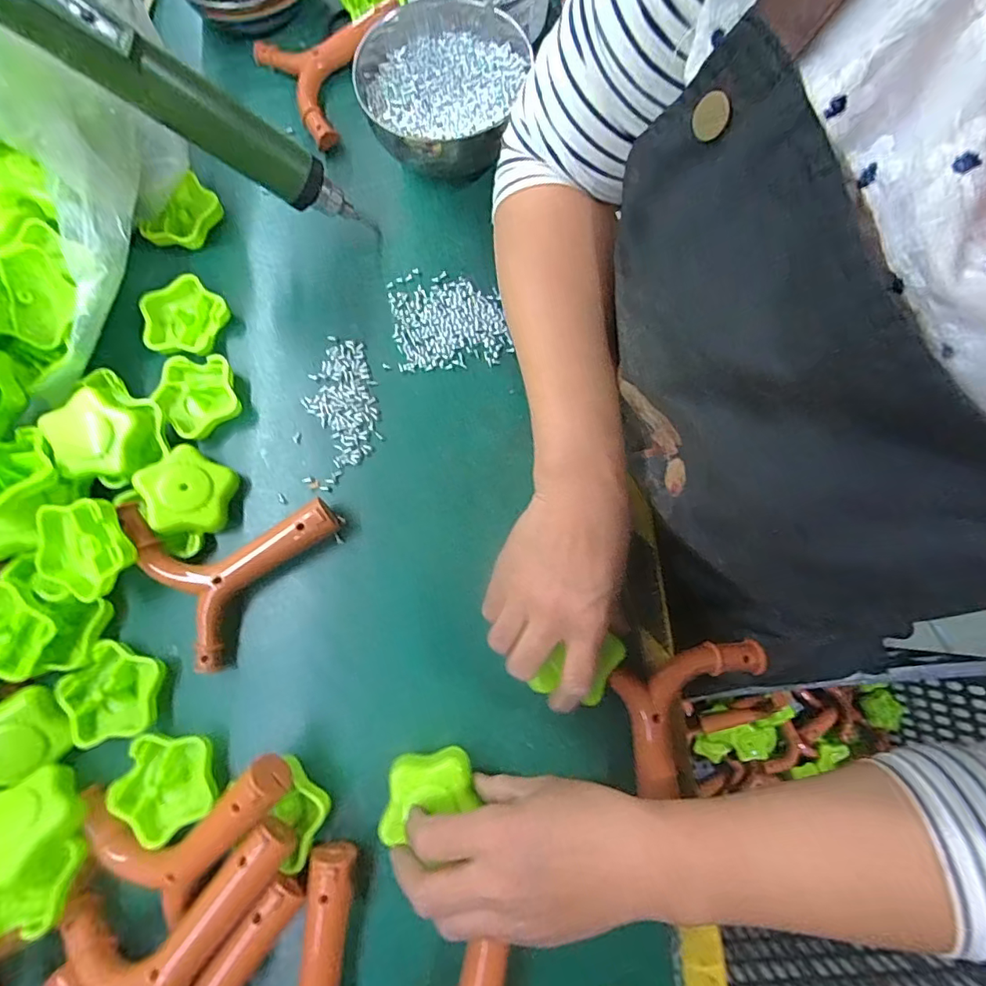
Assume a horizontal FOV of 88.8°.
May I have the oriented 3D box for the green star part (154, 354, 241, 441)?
[{"bbox_3d":[-0.242,-0.083,0.415,0.063,0.023,0.067,-42,80,-7],"label":"green star part"}]

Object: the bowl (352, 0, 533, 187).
[{"bbox_3d":[-0.050,-0.349,0.454,0.138,0.071,0.164,12,80,3],"label":"bowl"}]

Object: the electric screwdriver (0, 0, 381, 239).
[{"bbox_3d":[-0.189,-0.259,0.358,0.040,0.257,0.030,-16,72,36],"label":"electric screwdriver"}]

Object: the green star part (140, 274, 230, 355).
[{"bbox_3d":[-0.264,-0.147,0.428,0.066,0.017,0.067,39,82,9],"label":"green star part"}]

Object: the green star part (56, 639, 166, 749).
[{"bbox_3d":[-0.271,0.142,0.366,0.065,0.020,0.067,-30,79,-4],"label":"green star part"}]

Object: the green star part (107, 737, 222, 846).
[{"bbox_3d":[-0.228,0.203,0.359,0.068,0.024,0.068,37,82,9],"label":"green star part"}]

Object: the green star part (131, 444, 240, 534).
[{"bbox_3d":[-0.235,0.001,0.386,0.066,0.020,0.063,30,66,-10],"label":"green star part"}]

